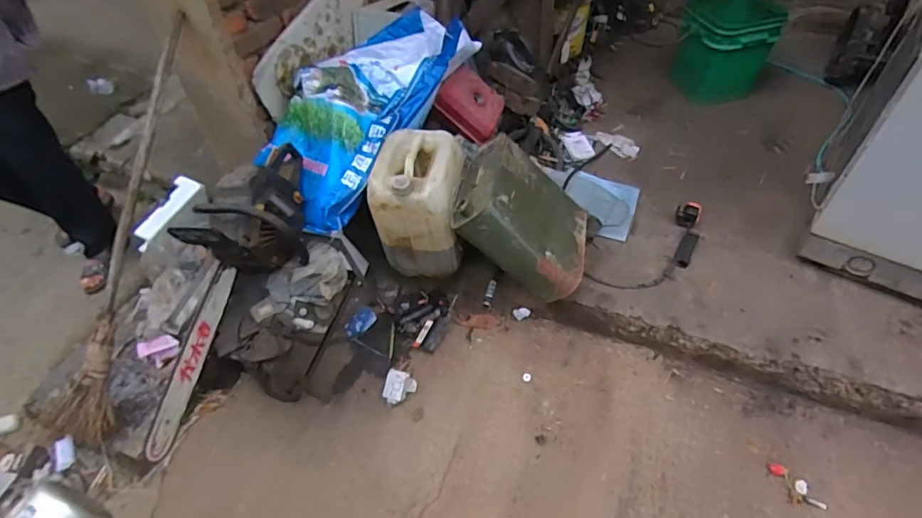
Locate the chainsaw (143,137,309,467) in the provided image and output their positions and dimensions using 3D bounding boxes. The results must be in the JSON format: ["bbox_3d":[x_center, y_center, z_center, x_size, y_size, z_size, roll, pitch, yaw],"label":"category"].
[{"bbox_3d":[-0.570,0.036,1.224,0.195,0.279,0.824,14,71,16],"label":"chainsaw"}]

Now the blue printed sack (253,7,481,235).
[{"bbox_3d":[-0.304,-0.481,1.549,0.405,0.246,0.803,20,52,21],"label":"blue printed sack"}]

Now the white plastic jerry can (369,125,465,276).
[{"bbox_3d":[-0.110,-0.159,1.459,0.225,0.345,0.259,6,48,9],"label":"white plastic jerry can"}]

